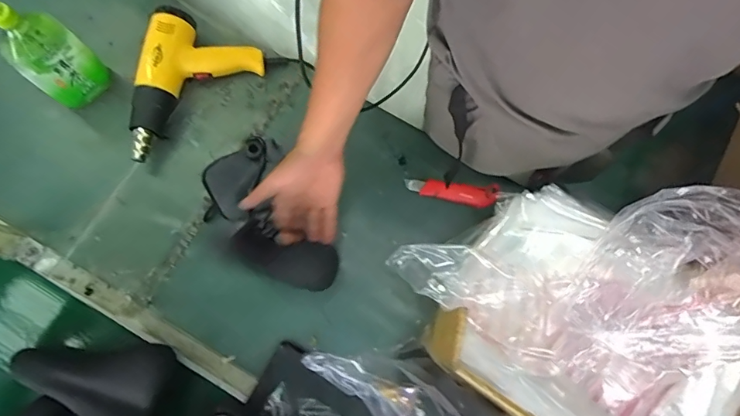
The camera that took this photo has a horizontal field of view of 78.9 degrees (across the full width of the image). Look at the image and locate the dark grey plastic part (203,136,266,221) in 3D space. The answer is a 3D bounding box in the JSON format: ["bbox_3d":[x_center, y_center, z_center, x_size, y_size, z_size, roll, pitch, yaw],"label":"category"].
[{"bbox_3d":[-0.231,-0.055,0.765,0.091,0.029,0.142,16,76,9],"label":"dark grey plastic part"}]

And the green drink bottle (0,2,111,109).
[{"bbox_3d":[-0.515,-0.249,0.715,0.088,0.187,0.099,39,79,8],"label":"green drink bottle"}]

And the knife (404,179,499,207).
[{"bbox_3d":[0.139,-0.026,0.773,0.153,0.017,0.038,5,76,0],"label":"knife"}]

